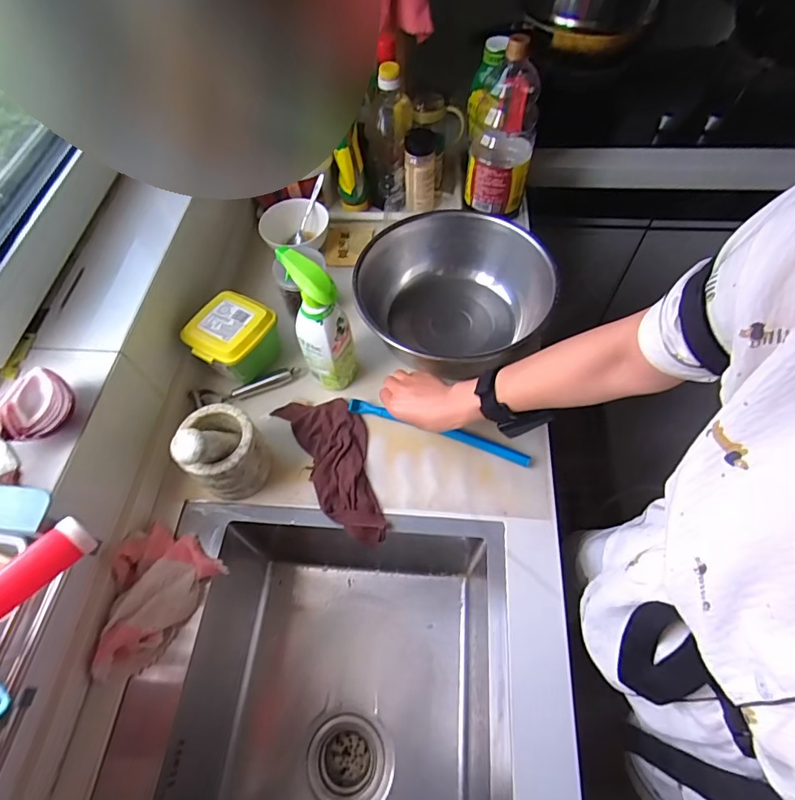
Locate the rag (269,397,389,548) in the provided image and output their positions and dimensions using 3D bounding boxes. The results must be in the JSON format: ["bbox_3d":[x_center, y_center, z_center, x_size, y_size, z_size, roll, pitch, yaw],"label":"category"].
[{"bbox_3d":[-0.084,0.086,0.698,0.106,0.015,0.253,-26,61,-12],"label":"rag"}]

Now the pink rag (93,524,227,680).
[{"bbox_3d":[-0.323,0.244,0.599,0.123,0.044,0.166,30,65,19],"label":"pink rag"}]

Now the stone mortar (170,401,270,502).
[{"bbox_3d":[-0.232,0.069,0.654,0.090,0.112,0.101,-28,62,-13],"label":"stone mortar"}]

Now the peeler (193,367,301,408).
[{"bbox_3d":[-0.244,-0.020,0.775,0.172,0.018,0.035,-19,60,-8],"label":"peeler"}]

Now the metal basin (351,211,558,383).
[{"bbox_3d":[0.093,-0.160,0.801,0.296,0.145,0.318,-1,59,2],"label":"metal basin"}]

